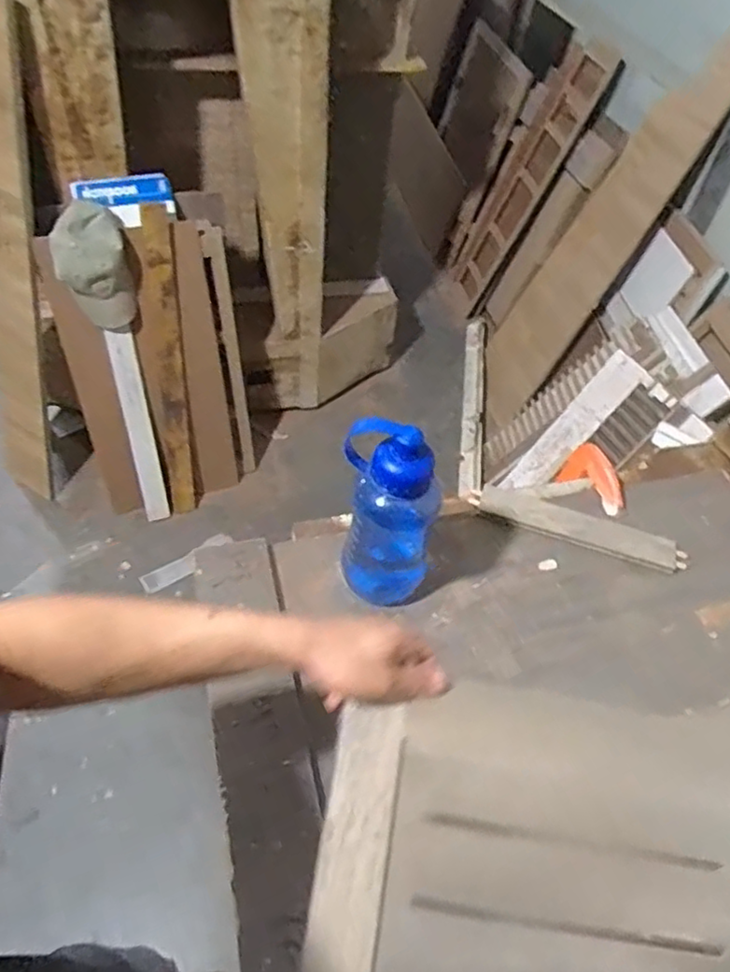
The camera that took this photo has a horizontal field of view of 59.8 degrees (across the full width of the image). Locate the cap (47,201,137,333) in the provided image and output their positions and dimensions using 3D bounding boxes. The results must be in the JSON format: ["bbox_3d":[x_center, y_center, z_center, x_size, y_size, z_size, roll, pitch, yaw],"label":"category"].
[{"bbox_3d":[-0.576,-0.449,1.365,0.154,0.301,0.112,-18,55,-19],"label":"cap"}]

